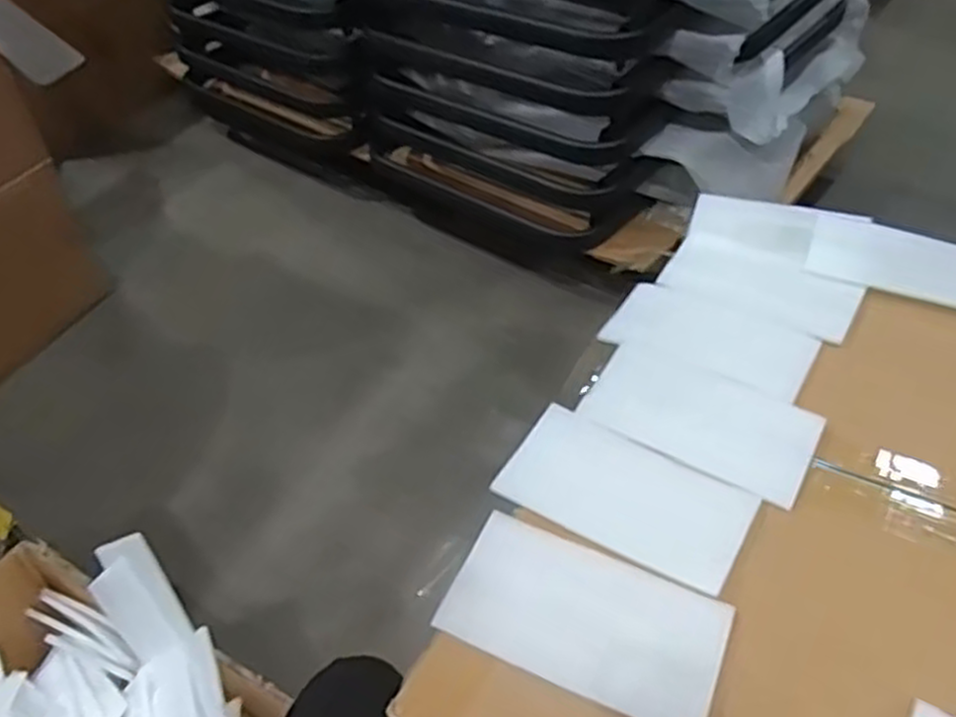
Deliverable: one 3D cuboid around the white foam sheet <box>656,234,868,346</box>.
[{"bbox_3d":[0.224,-0.058,0.604,0.143,0.006,0.073,23,50,23],"label":"white foam sheet"}]

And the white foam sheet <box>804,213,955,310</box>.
[{"bbox_3d":[0.342,-0.078,0.608,0.142,0.007,0.081,16,51,22],"label":"white foam sheet"}]

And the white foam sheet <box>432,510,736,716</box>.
[{"bbox_3d":[0.056,0.135,0.402,0.139,0.004,0.076,18,48,18],"label":"white foam sheet"}]

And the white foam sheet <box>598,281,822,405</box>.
[{"bbox_3d":[0.172,-0.017,0.563,0.141,0.006,0.080,21,49,21],"label":"white foam sheet"}]

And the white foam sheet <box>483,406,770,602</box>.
[{"bbox_3d":[0.090,0.081,0.463,0.140,0.008,0.079,23,50,23],"label":"white foam sheet"}]

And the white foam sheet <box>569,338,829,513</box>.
[{"bbox_3d":[0.147,0.038,0.506,0.142,0.005,0.084,24,50,24],"label":"white foam sheet"}]

